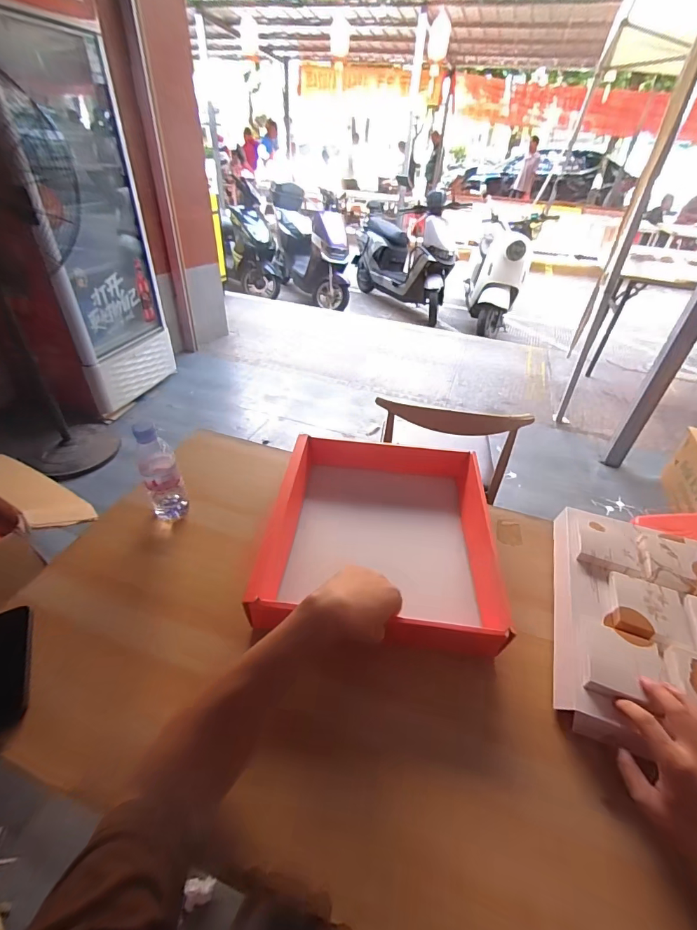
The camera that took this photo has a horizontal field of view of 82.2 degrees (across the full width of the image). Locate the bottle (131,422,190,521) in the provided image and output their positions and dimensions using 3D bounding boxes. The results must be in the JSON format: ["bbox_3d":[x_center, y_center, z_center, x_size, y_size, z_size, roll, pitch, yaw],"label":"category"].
[{"bbox_3d":[-0.309,0.011,0.657,0.059,0.183,0.048,-19,45,-26],"label":"bottle"}]

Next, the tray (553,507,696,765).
[{"bbox_3d":[0.449,0.222,0.536,0.307,0.060,0.358,15,40,12],"label":"tray"}]

